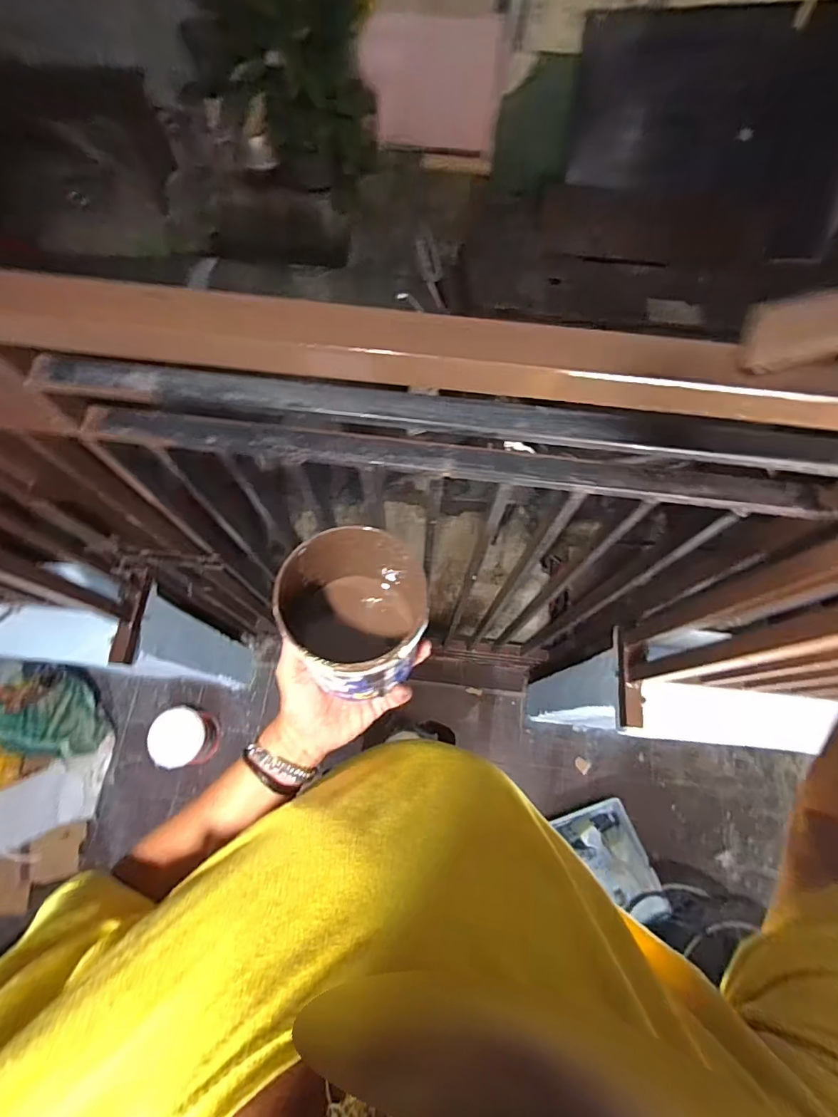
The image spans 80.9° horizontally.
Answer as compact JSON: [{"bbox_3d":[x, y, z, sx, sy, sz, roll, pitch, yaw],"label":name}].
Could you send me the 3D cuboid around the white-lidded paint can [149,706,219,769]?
[{"bbox_3d":[-0.799,0.609,1.678,0.171,0.162,0.185,-10,71,-4],"label":"white-lidded paint can"}]

